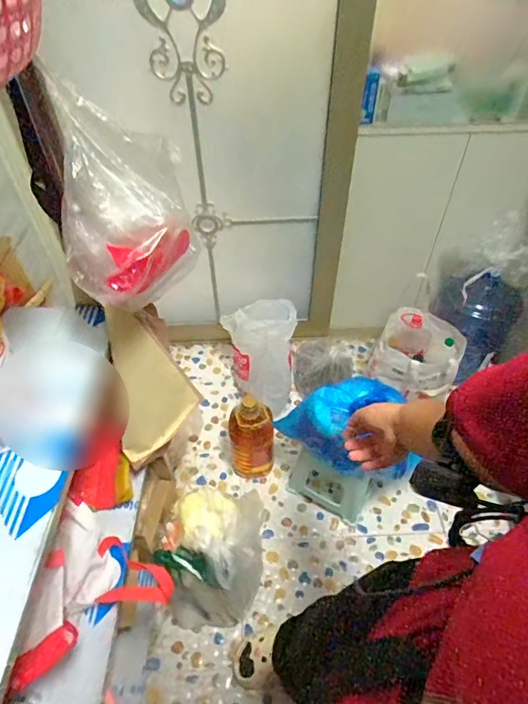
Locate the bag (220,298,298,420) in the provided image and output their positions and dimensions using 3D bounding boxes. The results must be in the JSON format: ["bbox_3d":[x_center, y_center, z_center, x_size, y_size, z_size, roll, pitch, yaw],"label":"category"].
[{"bbox_3d":[-0.013,-0.003,1.526,0.233,0.347,0.238,7,44,2],"label":"bag"}]

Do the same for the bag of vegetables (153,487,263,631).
[{"bbox_3d":[-0.128,0.498,1.097,0.239,0.274,0.277,-4,45,-9],"label":"bag of vegetables"}]

